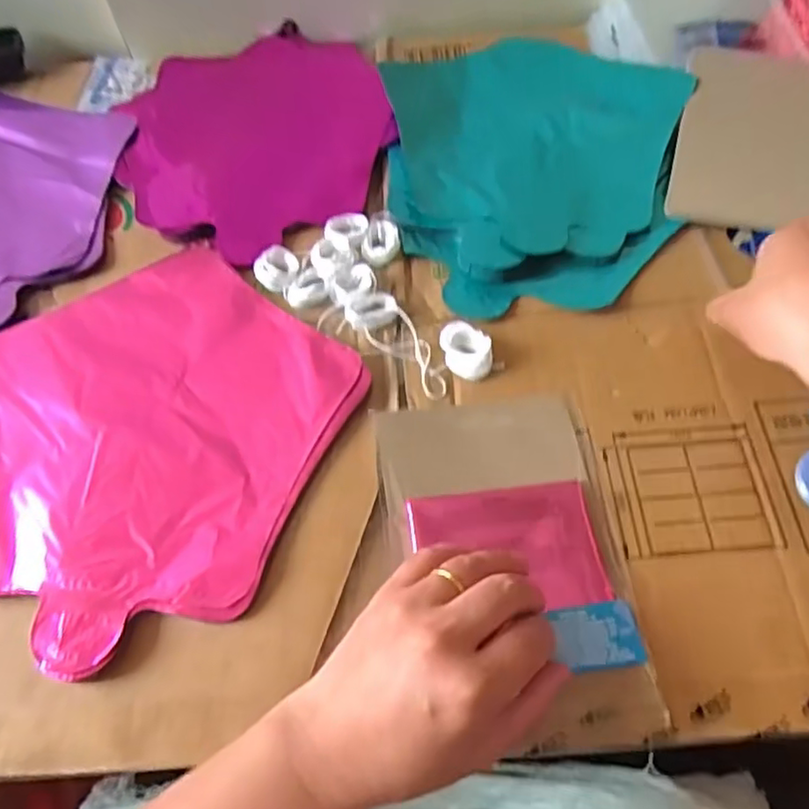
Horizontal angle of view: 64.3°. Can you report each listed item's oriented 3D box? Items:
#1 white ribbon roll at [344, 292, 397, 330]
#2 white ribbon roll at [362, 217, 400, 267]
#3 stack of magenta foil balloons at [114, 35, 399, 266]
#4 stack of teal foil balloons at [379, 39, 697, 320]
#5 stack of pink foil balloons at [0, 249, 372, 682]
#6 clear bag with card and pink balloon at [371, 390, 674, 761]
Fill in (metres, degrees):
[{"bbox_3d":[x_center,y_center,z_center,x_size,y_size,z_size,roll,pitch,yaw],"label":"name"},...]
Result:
[{"bbox_3d":[-0.021,-0.061,0.415,0.032,0.012,0.025,-12,58,-5],"label":"white ribbon roll"},{"bbox_3d":[-0.016,-0.113,0.444,0.025,0.011,0.037,-4,58,0],"label":"white ribbon roll"},{"bbox_3d":[-0.117,-0.218,0.518,0.209,0.014,0.264,-11,58,-5],"label":"stack of magenta foil balloons"},{"bbox_3d":[0.098,-0.191,0.484,0.214,0.022,0.291,-2,58,1],"label":"stack of teal foil balloons"},{"bbox_3d":[-0.159,0.009,0.379,0.236,0.007,0.226,31,64,20],"label":"stack of pink foil balloons"},{"bbox_3d":[0.053,0.077,0.339,0.119,0.019,0.184,-8,60,-3],"label":"clear bag with card and pink balloon"}]

